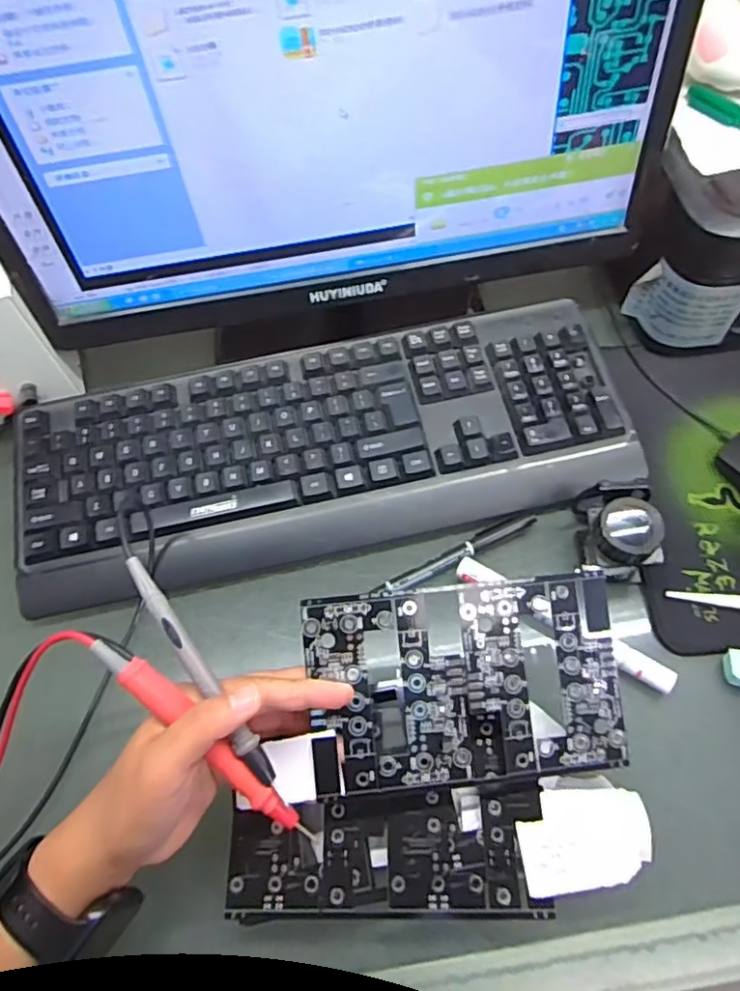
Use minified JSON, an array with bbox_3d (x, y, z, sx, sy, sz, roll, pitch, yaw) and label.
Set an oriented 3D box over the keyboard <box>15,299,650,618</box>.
[{"bbox_3d":[-0.033,-0.036,0.449,0.426,0.036,0.156,-10,61,-2],"label":"keyboard"}]

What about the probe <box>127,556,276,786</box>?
[{"bbox_3d":[-0.085,0.085,0.305,0.010,0.008,0.128,-33,82,-14],"label":"probe"}]

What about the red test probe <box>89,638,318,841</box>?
[{"bbox_3d":[-0.079,0.118,0.298,0.139,0.009,0.012,43,70,-1],"label":"red test probe"}]

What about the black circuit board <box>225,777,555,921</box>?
[{"bbox_3d":[0.008,0.186,0.326,0.163,0.008,0.058,-2,61,2],"label":"black circuit board"}]

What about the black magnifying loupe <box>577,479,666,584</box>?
[{"bbox_3d":[0.158,0.024,0.399,0.045,0.060,0.056,6,62,7],"label":"black magnifying loupe"}]

